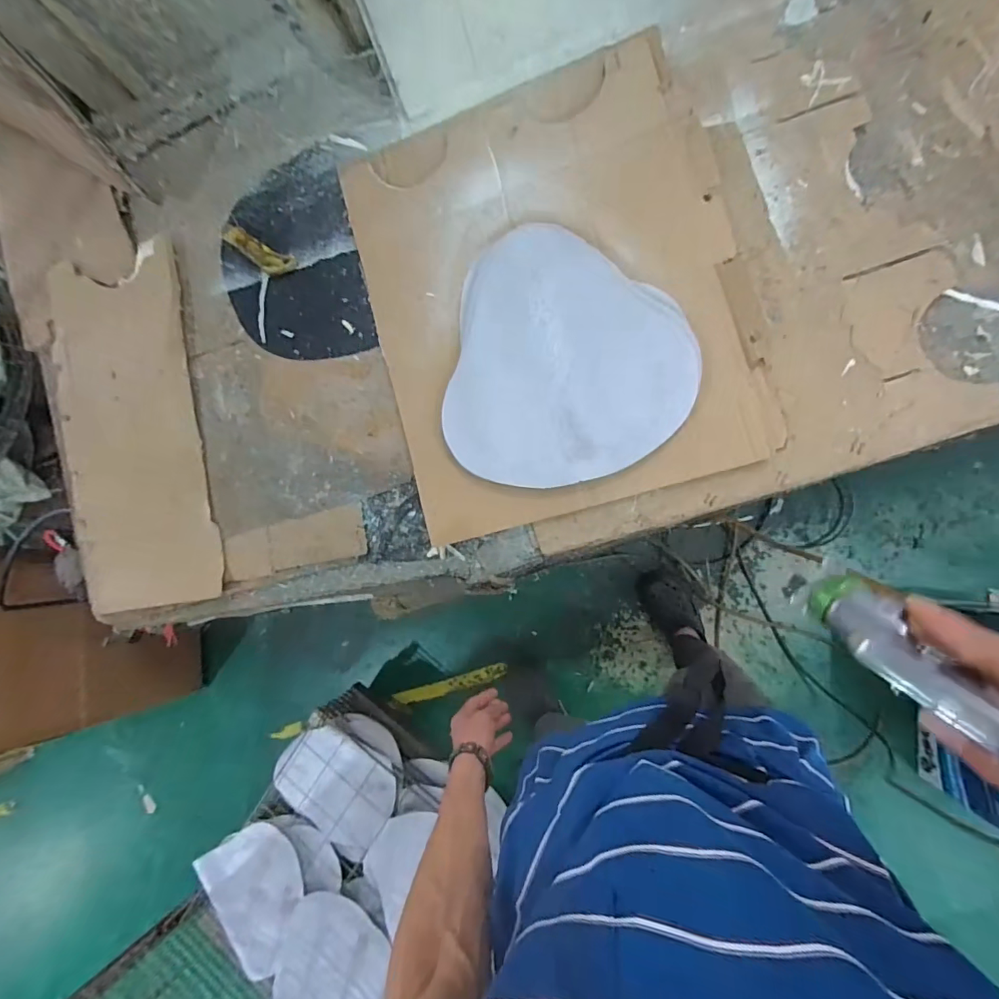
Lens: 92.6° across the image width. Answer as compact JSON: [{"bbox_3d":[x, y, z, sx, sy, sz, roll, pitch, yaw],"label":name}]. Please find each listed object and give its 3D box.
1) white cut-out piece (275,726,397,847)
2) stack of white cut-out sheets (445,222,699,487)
[{"bbox_3d":[-0.418,0.715,1.210,0.315,0.025,0.227,28,92,14],"label":"white cut-out piece"},{"bbox_3d":[0.095,-0.190,0.653,0.334,0.038,0.351,10,87,13],"label":"stack of white cut-out sheets"}]

